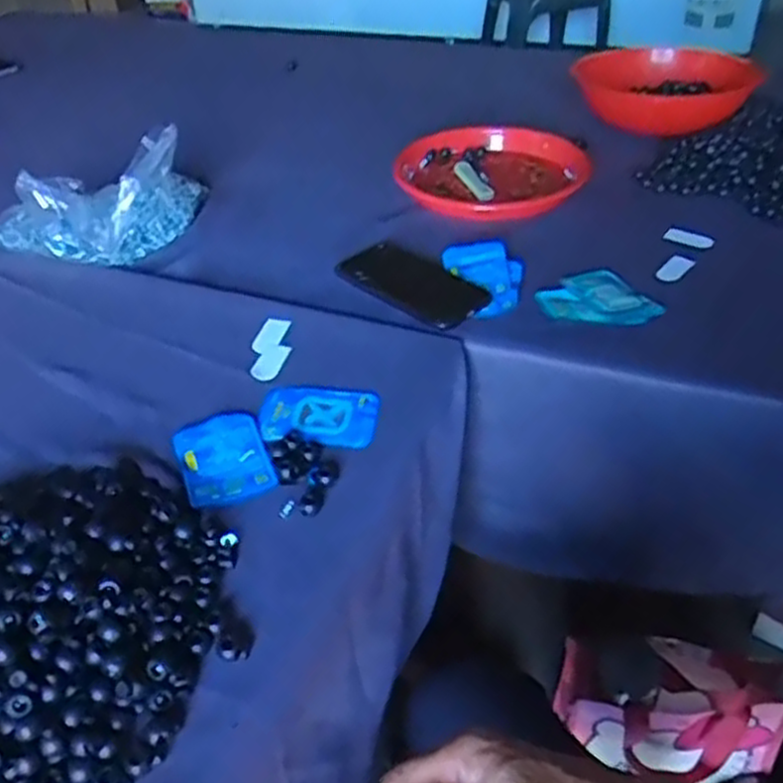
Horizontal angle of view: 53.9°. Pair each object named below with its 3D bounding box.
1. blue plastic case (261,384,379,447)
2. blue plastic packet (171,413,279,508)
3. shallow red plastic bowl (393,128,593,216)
[{"bbox_3d":[-0.059,0.018,0.637,0.096,0.007,0.071,4,41,8],"label":"blue plastic case"},{"bbox_3d":[-0.129,0.051,0.595,0.065,0.004,0.097,-17,42,-15],"label":"blue plastic packet"},{"bbox_3d":[0.125,-0.281,0.971,0.240,0.057,0.217,12,43,17],"label":"shallow red plastic bowl"}]

